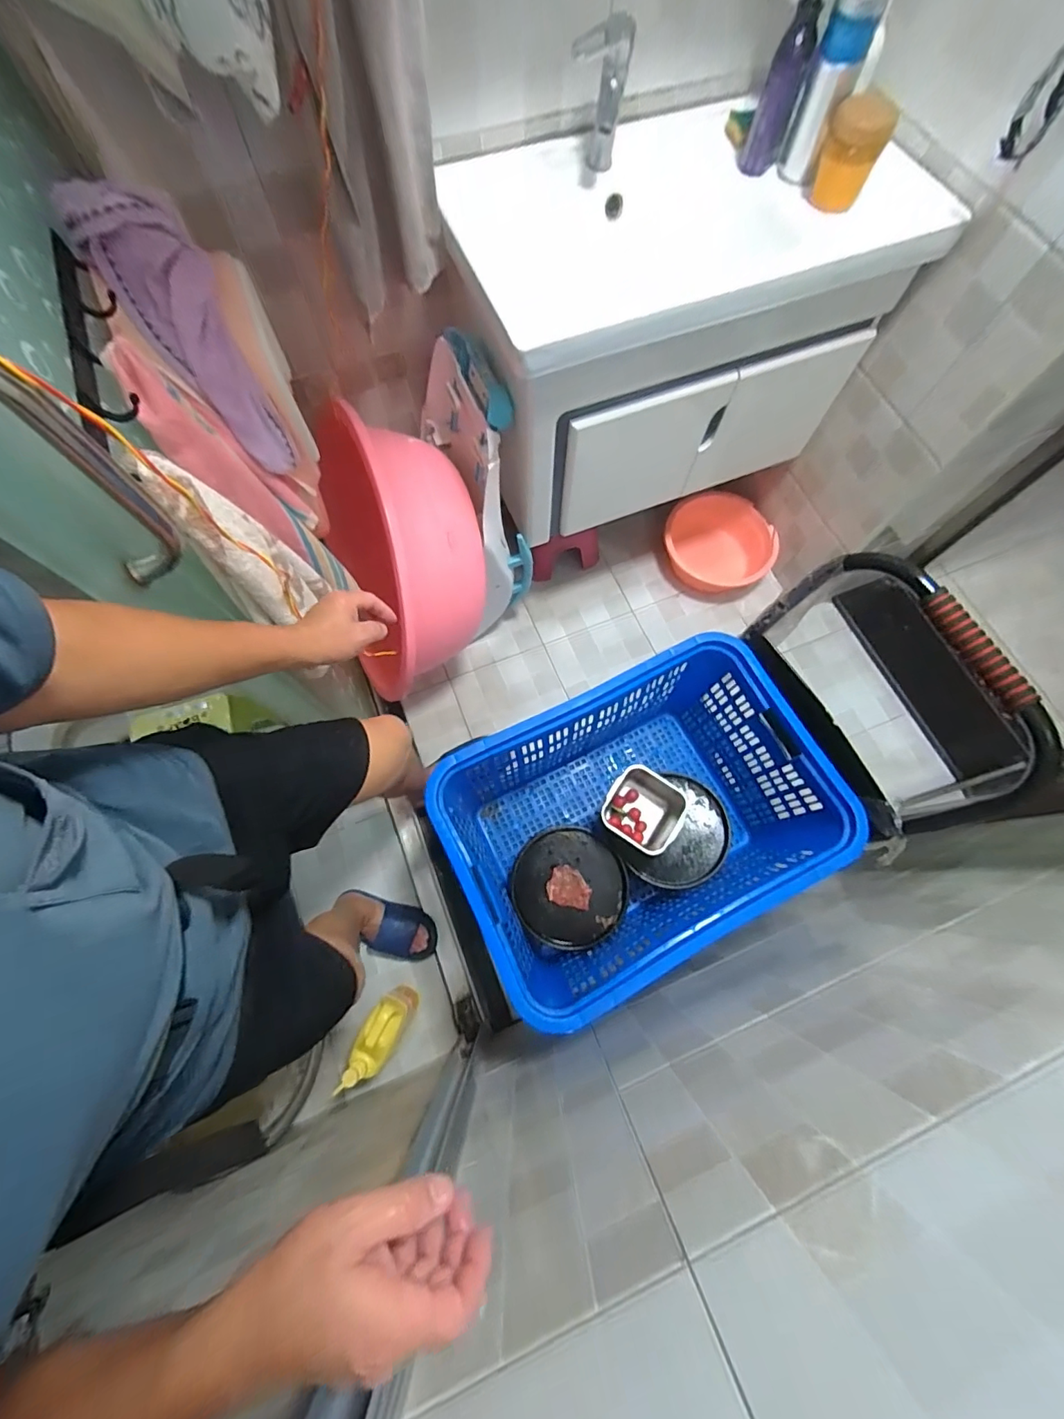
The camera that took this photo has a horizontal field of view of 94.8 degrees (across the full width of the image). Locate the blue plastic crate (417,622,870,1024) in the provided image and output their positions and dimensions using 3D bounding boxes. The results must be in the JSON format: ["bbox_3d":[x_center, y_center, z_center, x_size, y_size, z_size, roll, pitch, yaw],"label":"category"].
[{"bbox_3d":[0.188,0.217,0.978,0.642,0.344,0.446,-26,73,-9],"label":"blue plastic crate"}]

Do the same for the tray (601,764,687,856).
[{"bbox_3d":[0.219,0.202,0.979,0.145,0.094,0.144,32,73,10],"label":"tray"}]

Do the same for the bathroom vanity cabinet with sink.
[{"bbox_3d":[0.258,-0.764,1.018,0.744,0.462,0.445,-19,72,-7],"label":"bathroom vanity cabinet with sink"}]

